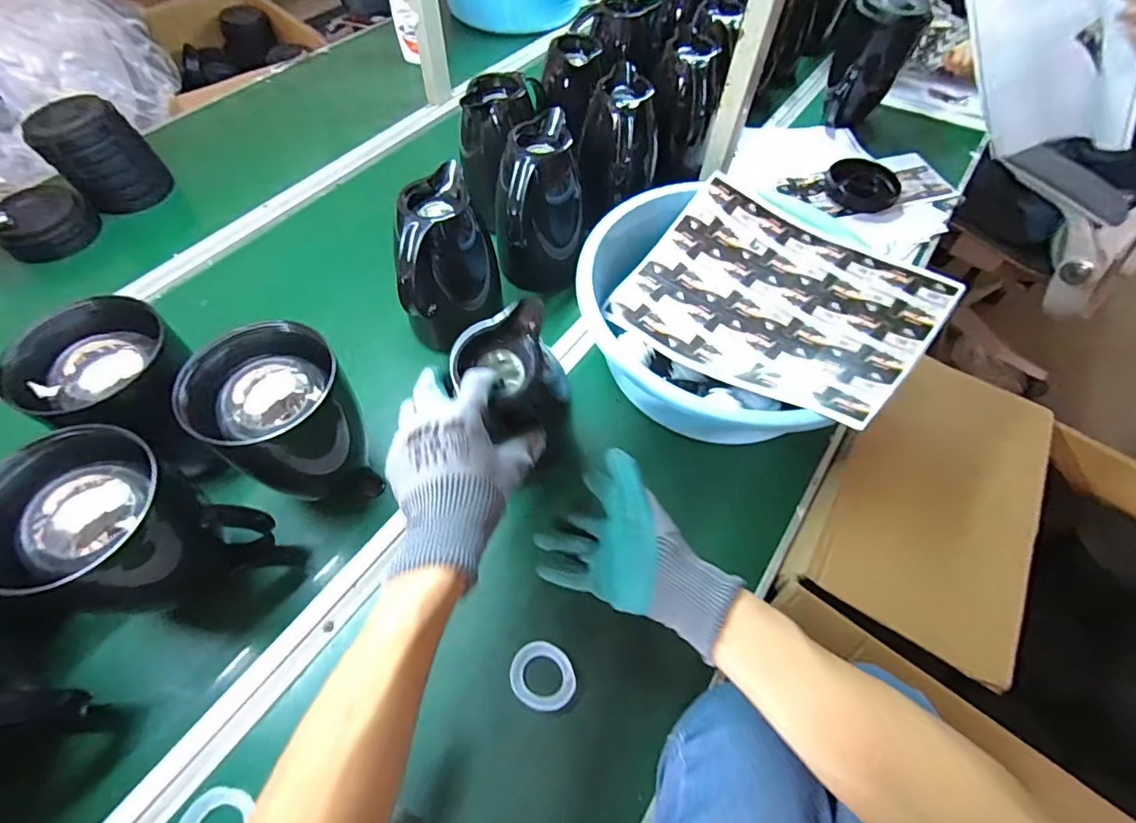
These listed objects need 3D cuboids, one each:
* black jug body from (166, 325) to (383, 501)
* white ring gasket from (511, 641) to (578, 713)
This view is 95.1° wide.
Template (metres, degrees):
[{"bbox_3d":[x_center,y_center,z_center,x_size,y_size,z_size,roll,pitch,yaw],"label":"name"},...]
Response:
[{"bbox_3d":[-0.262,0.014,0.523,0.146,0.178,0.116,-28,62,-19],"label":"black jug body"},{"bbox_3d":[-0.025,0.253,0.497,0.058,0.009,0.062,-16,59,-12],"label":"white ring gasket"}]

